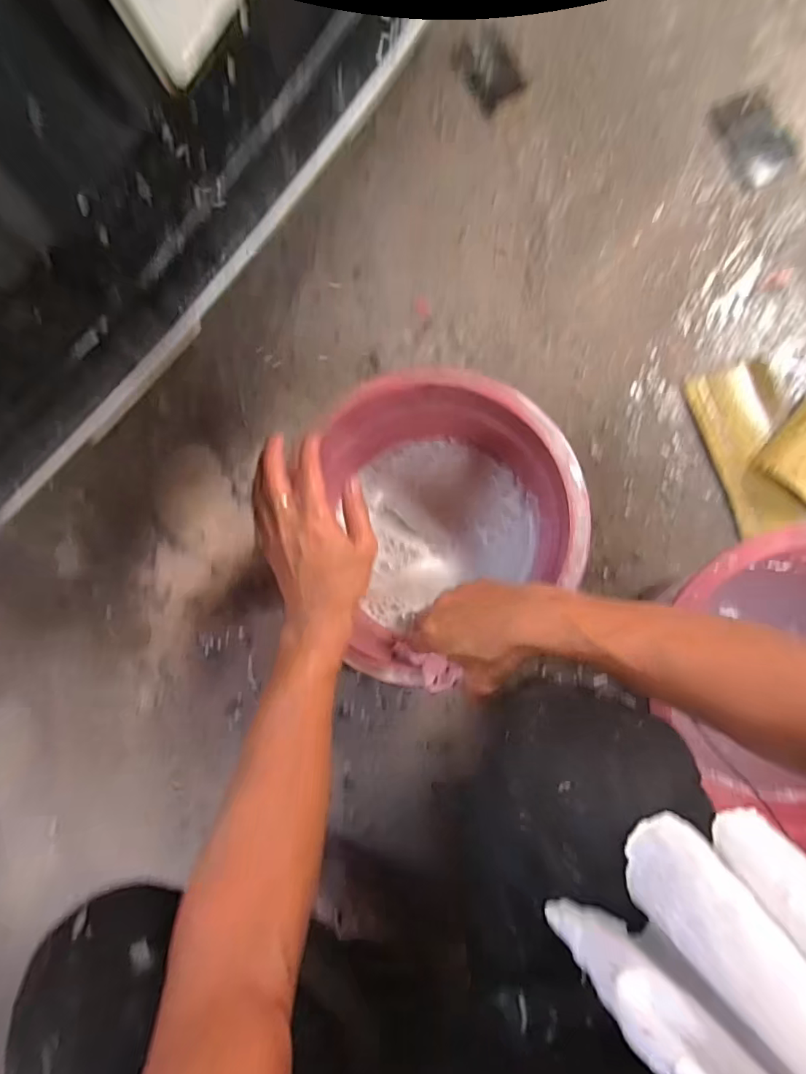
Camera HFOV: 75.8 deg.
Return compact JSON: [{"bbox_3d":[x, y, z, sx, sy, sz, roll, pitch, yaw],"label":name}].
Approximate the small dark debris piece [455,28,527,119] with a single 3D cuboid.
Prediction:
[{"bbox_3d":[0.119,-0.647,0.721,0.069,0.009,0.114,-26,83,6],"label":"small dark debris piece"}]

